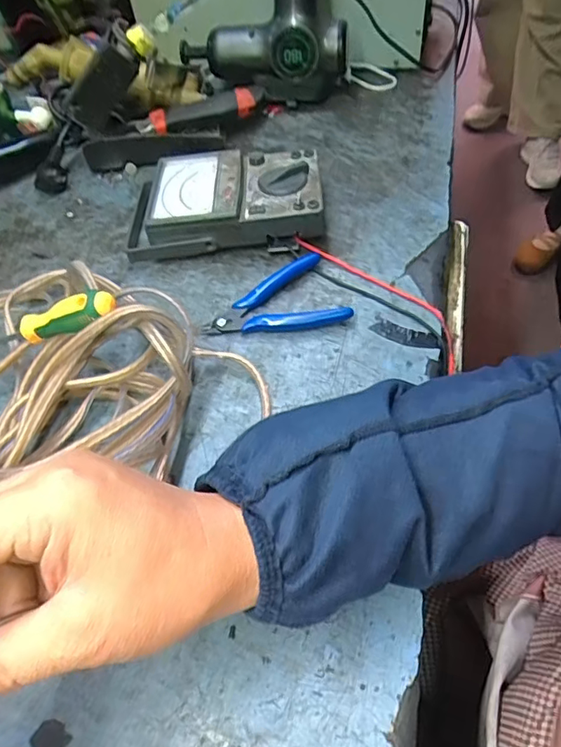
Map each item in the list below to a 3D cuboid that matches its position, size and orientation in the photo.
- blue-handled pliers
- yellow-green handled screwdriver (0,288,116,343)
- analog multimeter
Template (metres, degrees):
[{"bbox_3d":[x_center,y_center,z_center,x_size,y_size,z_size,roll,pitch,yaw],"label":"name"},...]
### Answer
[{"bbox_3d":[-0.008,-0.067,0.474,0.120,0.015,0.079,-10,51,-2],"label":"blue-handled pliers"},{"bbox_3d":[-0.179,-0.037,0.404,0.129,0.020,0.019,-13,46,29],"label":"yellow-green handled screwdriver"},{"bbox_3d":[-0.053,-0.171,0.534,0.183,0.049,0.118,-1,51,5],"label":"analog multimeter"}]

